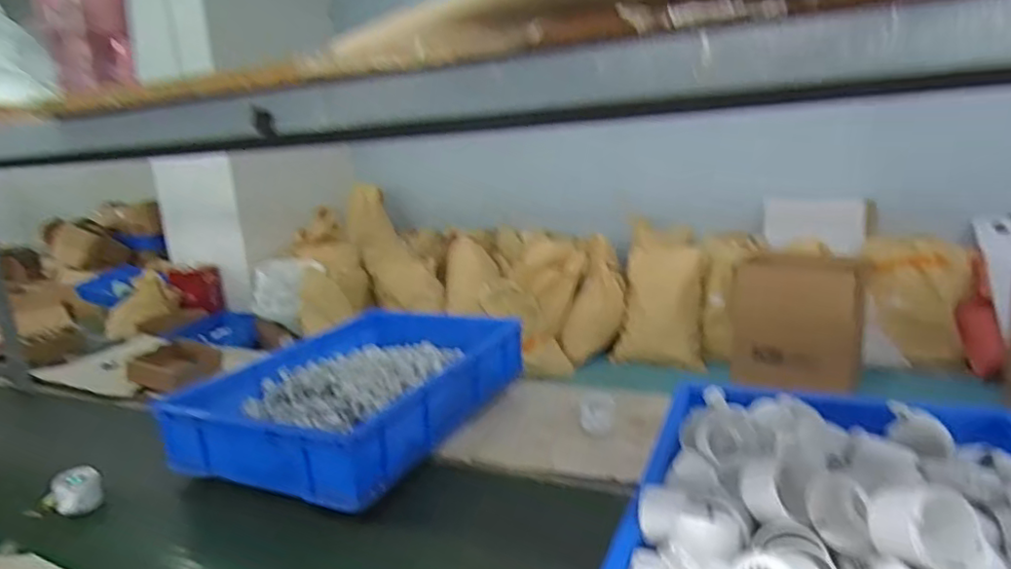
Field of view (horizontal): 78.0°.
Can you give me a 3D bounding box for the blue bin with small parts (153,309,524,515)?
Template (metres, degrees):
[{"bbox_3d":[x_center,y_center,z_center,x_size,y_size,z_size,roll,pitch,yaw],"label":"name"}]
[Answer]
[{"bbox_3d":[-0.266,0.191,1.206,0.440,0.128,0.608,2,16,22],"label":"blue bin with small parts"}]

